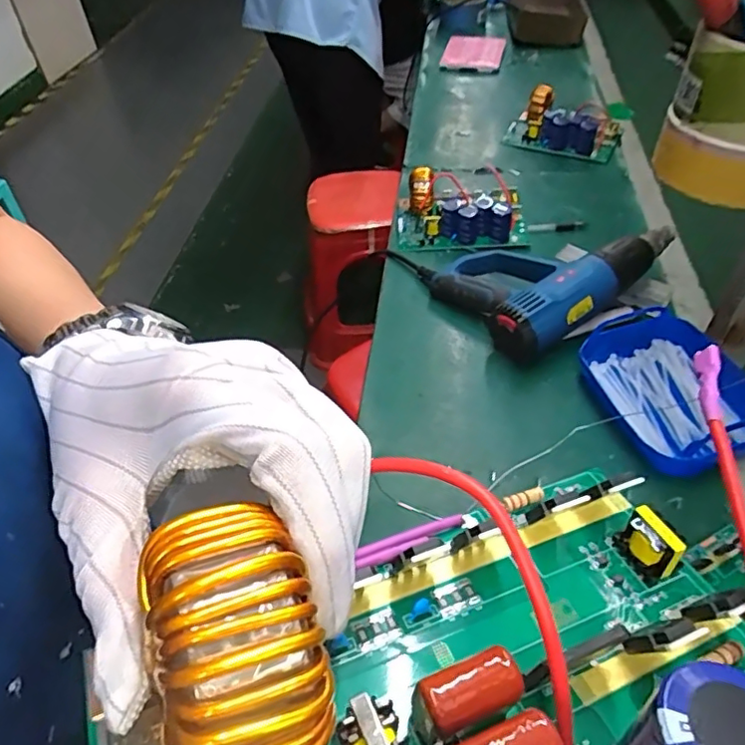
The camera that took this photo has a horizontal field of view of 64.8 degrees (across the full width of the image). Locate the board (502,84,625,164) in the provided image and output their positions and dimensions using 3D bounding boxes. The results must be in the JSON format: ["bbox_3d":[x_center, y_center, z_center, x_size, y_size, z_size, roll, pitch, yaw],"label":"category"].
[{"bbox_3d":[0.363,-0.469,1.110,0.205,0.062,0.132,24,53,23],"label":"board"}]

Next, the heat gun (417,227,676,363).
[{"bbox_3d":[0.216,-0.144,0.782,0.262,0.086,0.226,-33,54,-25],"label":"heat gun"}]

